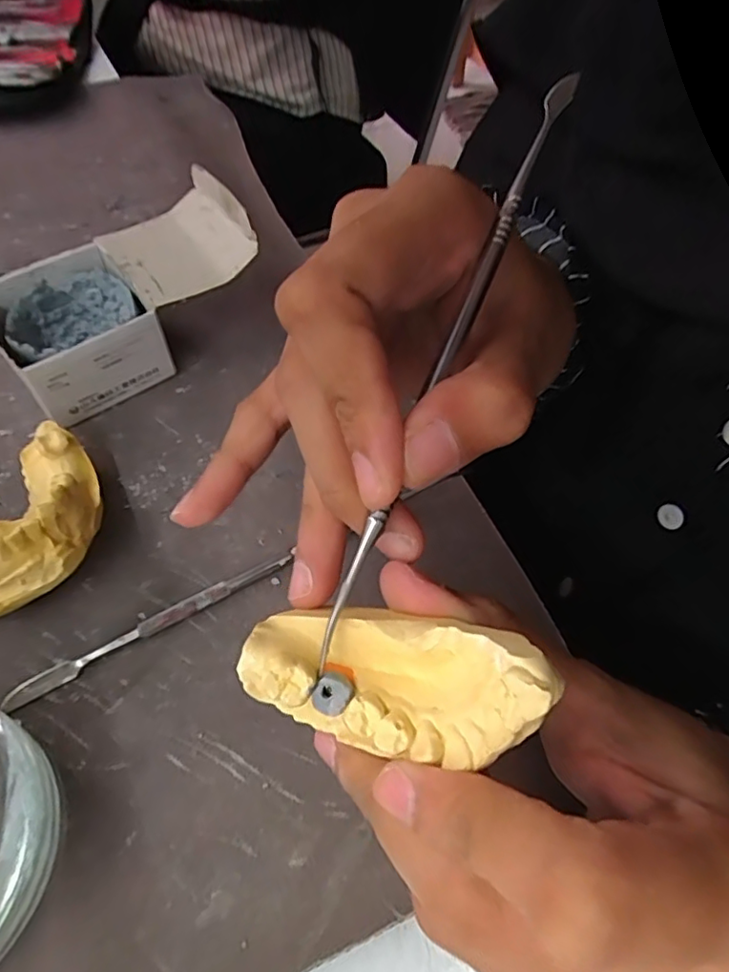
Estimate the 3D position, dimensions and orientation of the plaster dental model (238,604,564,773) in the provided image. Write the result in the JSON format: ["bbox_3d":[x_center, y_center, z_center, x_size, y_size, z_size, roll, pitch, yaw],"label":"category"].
[{"bbox_3d":[0.005,0.039,0.121,0.062,0.017,0.026,2,54,25],"label":"plaster dental model"}]

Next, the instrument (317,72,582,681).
[{"bbox_3d":[0.020,-0.031,0.136,0.005,0.004,0.153,22,82,10],"label":"instrument"}]

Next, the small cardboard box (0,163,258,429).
[{"bbox_3d":[-0.099,-0.078,0.249,0.107,0.049,0.057,-33,65,-22],"label":"small cardboard box"}]

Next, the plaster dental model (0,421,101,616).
[{"bbox_3d":[-0.119,0.013,0.194,0.057,0.040,0.072,39,63,20],"label":"plaster dental model"}]

